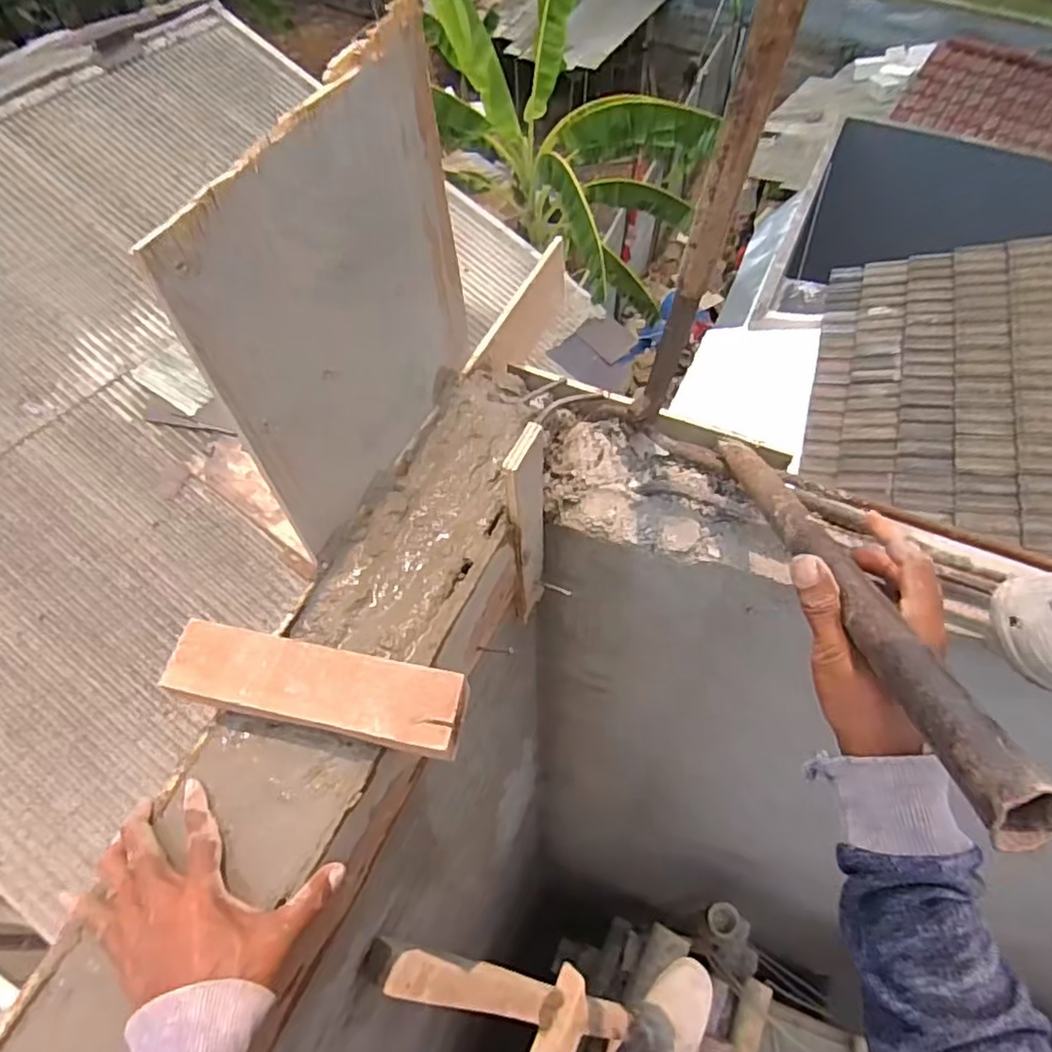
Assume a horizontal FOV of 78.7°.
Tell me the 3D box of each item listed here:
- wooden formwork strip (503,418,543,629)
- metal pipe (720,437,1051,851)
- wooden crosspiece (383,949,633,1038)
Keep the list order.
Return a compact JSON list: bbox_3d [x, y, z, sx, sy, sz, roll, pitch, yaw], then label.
[{"bbox_3d":[0.001,0.017,0.675,0.013,0.308,0.063,24,59,17],"label":"wooden formwork strip"},{"bbox_3d":[0.201,0.017,0.447,0.027,0.034,0.443,0,26,2],"label":"metal pipe"},{"bbox_3d":[0.012,0.635,0.857,0.025,0.586,0.049,-4,52,35],"label":"wooden crosspiece"}]

